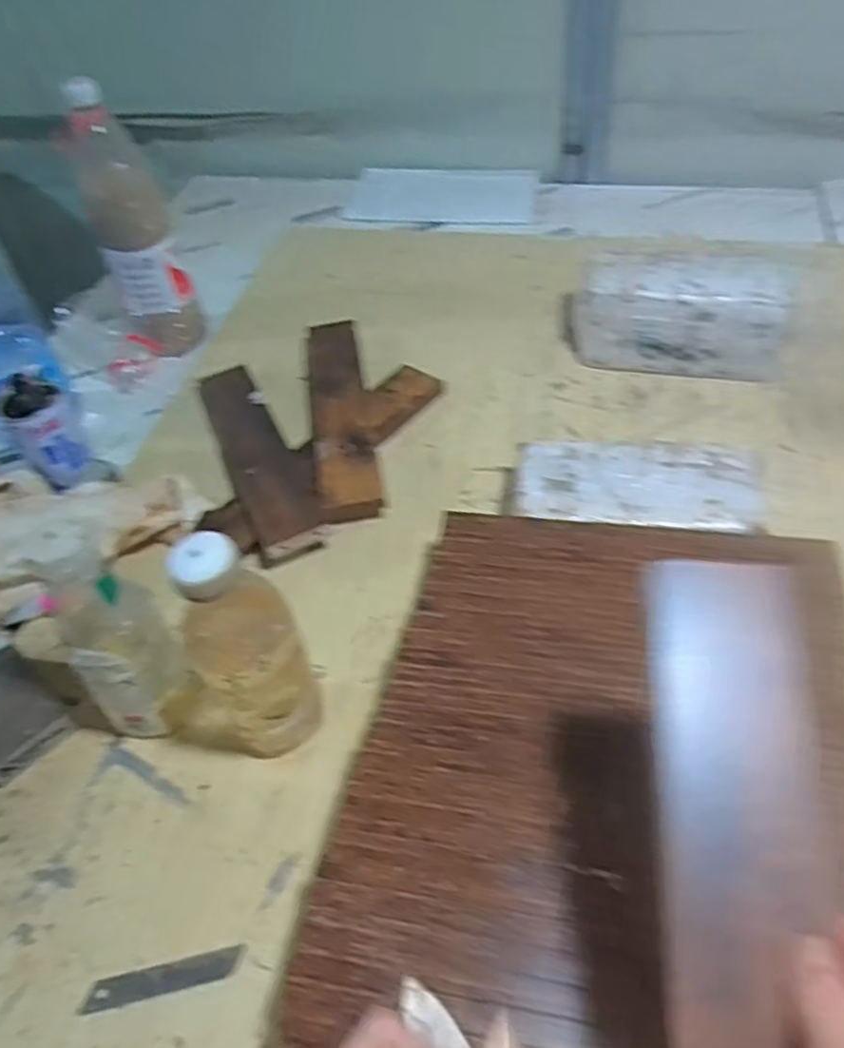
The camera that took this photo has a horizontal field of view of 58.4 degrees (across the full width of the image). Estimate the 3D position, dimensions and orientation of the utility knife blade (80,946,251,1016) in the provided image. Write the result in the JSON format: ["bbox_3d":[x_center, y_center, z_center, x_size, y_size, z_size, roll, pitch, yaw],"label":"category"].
[{"bbox_3d":[-0.162,0.285,0.473,0.099,0.006,0.017,-12,48,-4],"label":"utility knife blade"}]

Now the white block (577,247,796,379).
[{"bbox_3d":[0.278,-0.224,0.823,0.219,0.104,0.081,6,49,12],"label":"white block"}]

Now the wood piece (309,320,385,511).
[{"bbox_3d":[-0.087,-0.120,0.807,0.059,0.028,0.303,-10,48,-2],"label":"wood piece"}]

